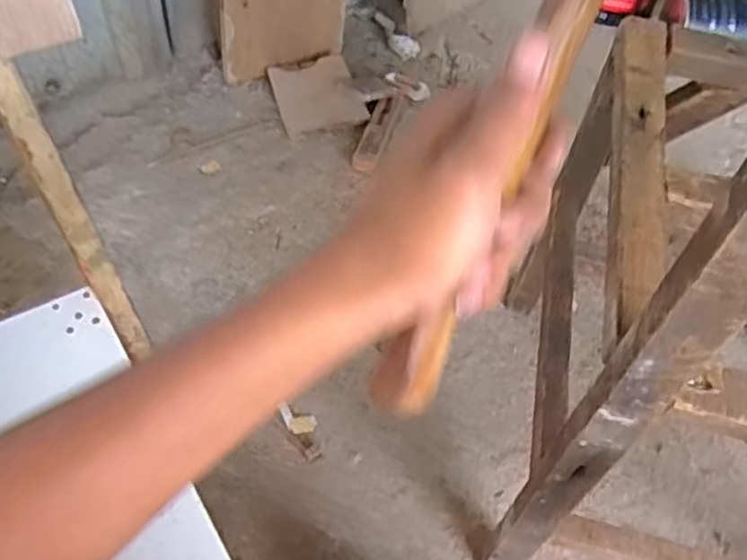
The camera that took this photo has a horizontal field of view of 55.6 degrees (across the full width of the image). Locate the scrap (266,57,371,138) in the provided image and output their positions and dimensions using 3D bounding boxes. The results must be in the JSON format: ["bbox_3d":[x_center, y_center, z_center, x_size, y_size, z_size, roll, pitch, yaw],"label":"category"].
[{"bbox_3d":[-0.075,-0.249,0.948,0.107,0.009,0.114,-13,58,-16],"label":"scrap"}]

